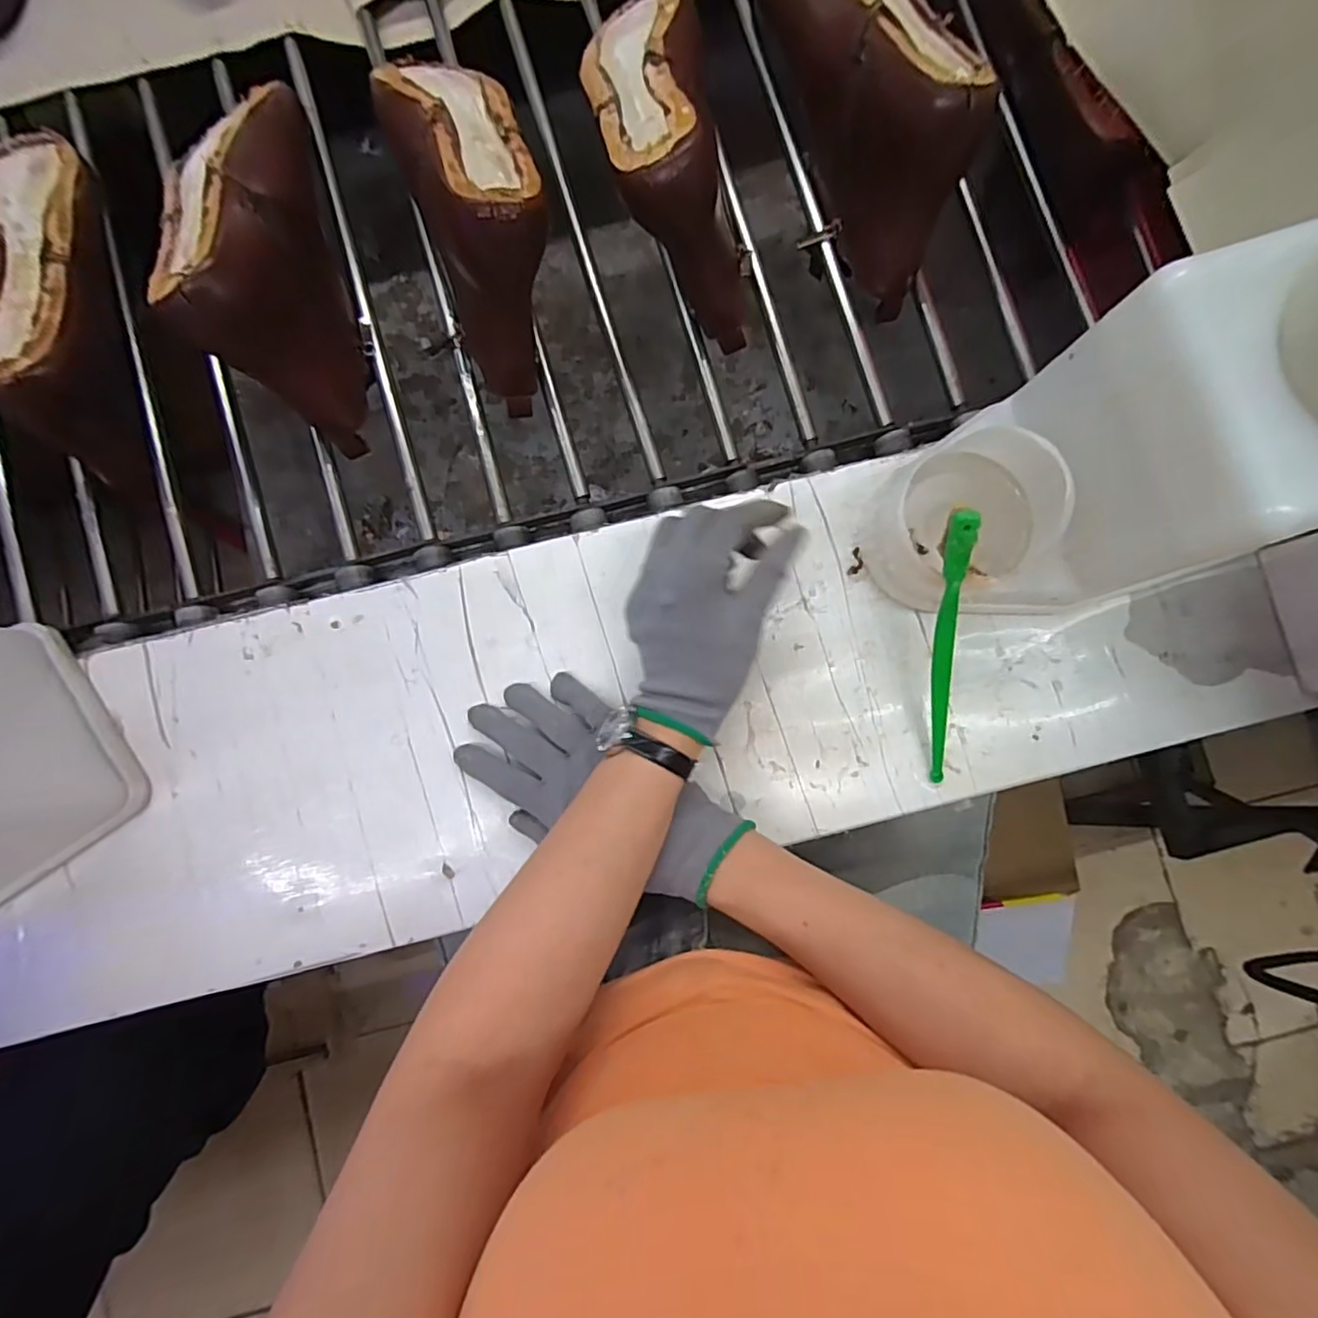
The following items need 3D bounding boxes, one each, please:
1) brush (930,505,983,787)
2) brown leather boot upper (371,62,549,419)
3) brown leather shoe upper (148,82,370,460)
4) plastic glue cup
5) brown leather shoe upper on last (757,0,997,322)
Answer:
[{"bbox_3d":[0.172,-0.003,0.375,0.013,0.017,0.171,-6,116,0],"label":"brush"},{"bbox_3d":[-0.119,-0.305,0.416,0.080,0.108,0.225,-23,88,-1],"label":"brown leather boot upper"},{"bbox_3d":[-0.274,-0.275,0.429,0.086,0.118,0.255,-15,88,-1],"label":"brown leather shoe upper"},{"bbox_3d":[0.189,-0.081,0.391,0.109,0.056,0.102,0,88,0],"label":"plastic glue cup"},{"bbox_3d":[0.148,-0.391,0.426,0.084,0.097,0.271,-19,88,-1],"label":"brown leather shoe upper on last"}]

